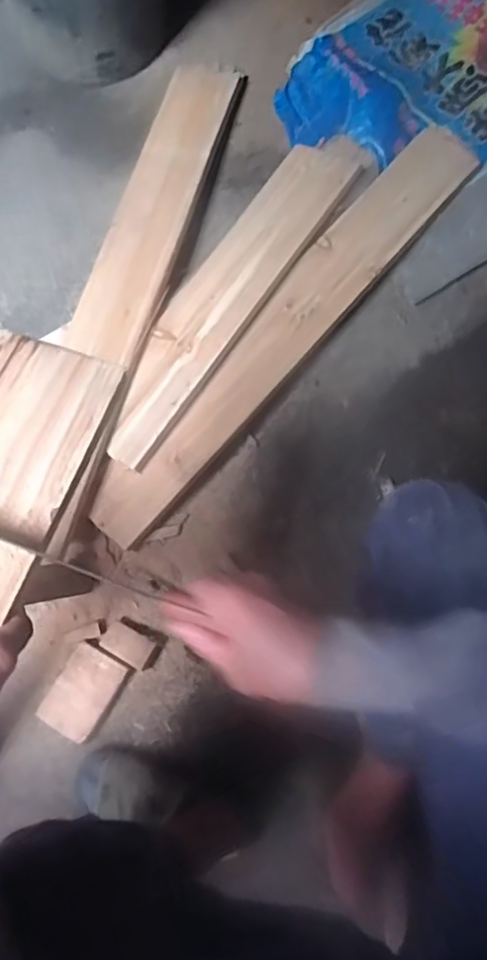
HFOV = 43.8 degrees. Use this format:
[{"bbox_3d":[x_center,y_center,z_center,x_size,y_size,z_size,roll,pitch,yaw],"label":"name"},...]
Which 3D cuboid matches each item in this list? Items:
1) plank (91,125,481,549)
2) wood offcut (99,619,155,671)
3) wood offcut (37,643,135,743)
[{"bbox_3d":[0.080,-0.260,0.991,0.115,0.029,0.880,41,79,-1],"label":"plank"},{"bbox_3d":[-0.167,0.238,0.883,0.073,0.011,0.043,32,76,10],"label":"wood offcut"},{"bbox_3d":[-0.229,0.309,0.883,0.083,0.031,0.119,30,76,10],"label":"wood offcut"}]

